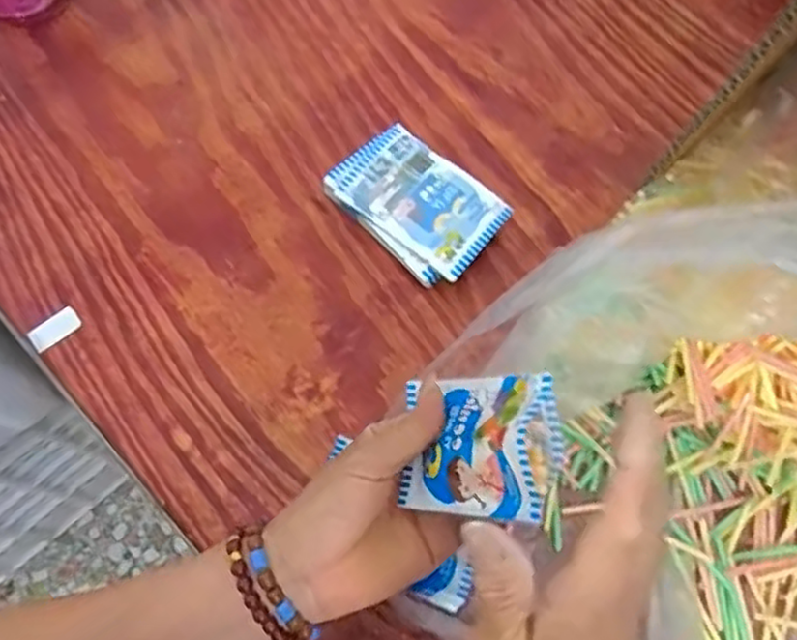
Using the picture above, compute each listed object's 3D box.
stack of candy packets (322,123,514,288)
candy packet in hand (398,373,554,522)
[{"bbox_3d":[0.011,-0.079,0.477,0.113,0.029,0.077,38,74,11],"label":"stack of candy packets"},{"bbox_3d":[0.035,0.059,0.324,0.018,0.097,0.062,16,74,-27],"label":"candy packet in hand"}]

